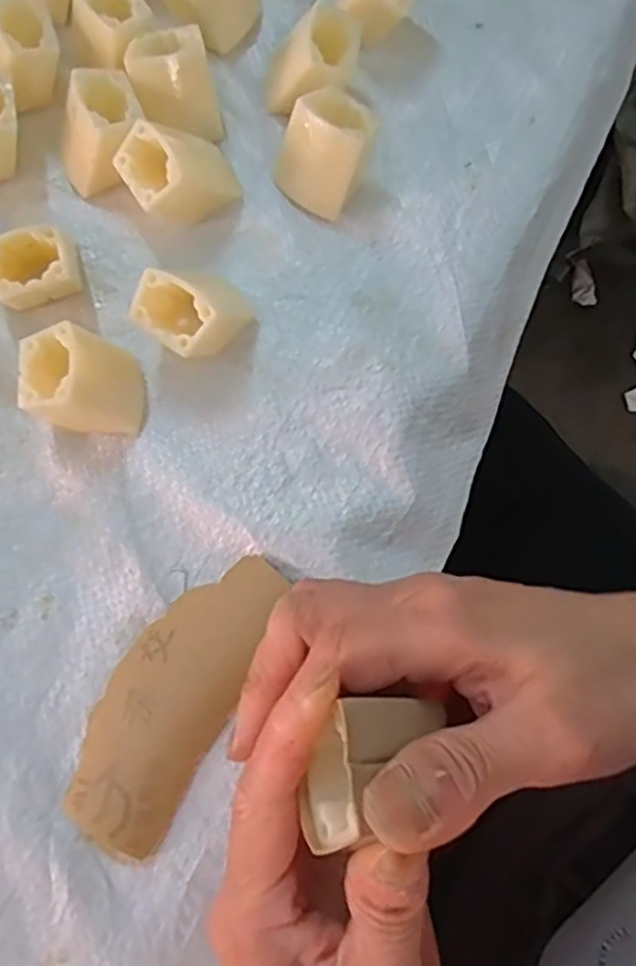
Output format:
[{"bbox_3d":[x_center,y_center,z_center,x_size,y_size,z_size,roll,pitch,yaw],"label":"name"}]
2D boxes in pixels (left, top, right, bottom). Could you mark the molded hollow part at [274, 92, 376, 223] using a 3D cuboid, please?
[{"bbox_3d":[0.004,-0.150,0.312,0.037,0.044,0.024,38,46,8],"label":"molded hollow part"}]

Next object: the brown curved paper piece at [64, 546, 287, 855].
[{"bbox_3d":[-0.055,0.078,0.262,0.046,0.009,0.113,28,77,6],"label":"brown curved paper piece"}]

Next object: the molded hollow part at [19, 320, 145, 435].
[{"bbox_3d":[-0.097,-0.040,0.282,0.041,0.034,0.040,0,76,-1],"label":"molded hollow part"}]

